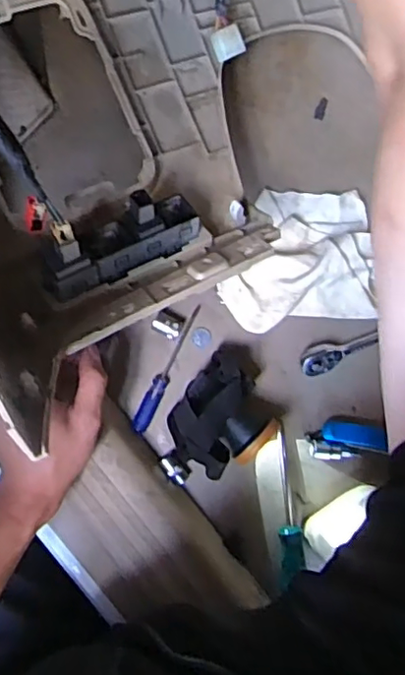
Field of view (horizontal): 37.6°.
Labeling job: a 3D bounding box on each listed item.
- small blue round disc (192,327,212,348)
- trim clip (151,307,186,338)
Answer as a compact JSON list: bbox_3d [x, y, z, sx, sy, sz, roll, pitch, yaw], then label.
[{"bbox_3d":[-0.001,0.000,0.557,0.018,0.004,0.019,0,88,-3],"label":"small blue round disc"},{"bbox_3d":[-0.031,-0.014,0.551,0.026,0.021,0.025,33,87,-2],"label":"trim clip"}]

